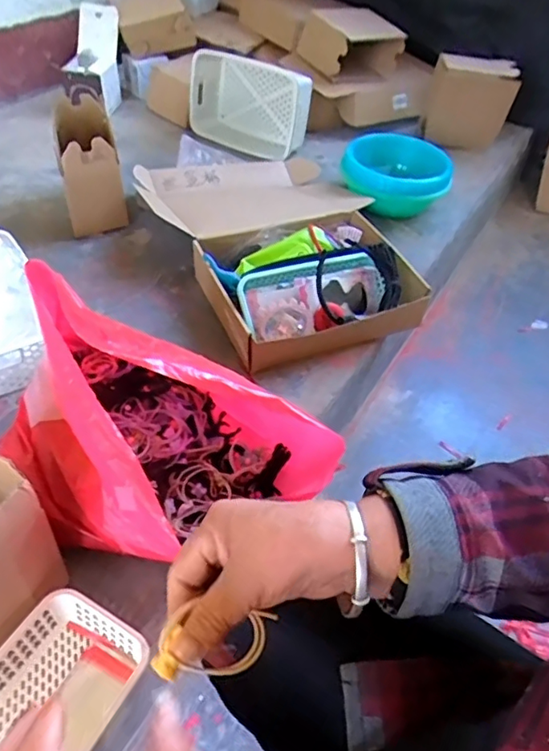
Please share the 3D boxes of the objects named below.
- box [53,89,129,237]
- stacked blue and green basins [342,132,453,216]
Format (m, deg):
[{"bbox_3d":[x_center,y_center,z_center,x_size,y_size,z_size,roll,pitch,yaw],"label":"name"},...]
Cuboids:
[{"bbox_3d":[-0.366,-0.408,1.112,0.104,0.176,0.216,-12,48,-17],"label":"box"},{"bbox_3d":[0.256,-0.437,1.232,0.172,0.112,0.215,-31,56,-30],"label":"stacked blue and green basins"}]

